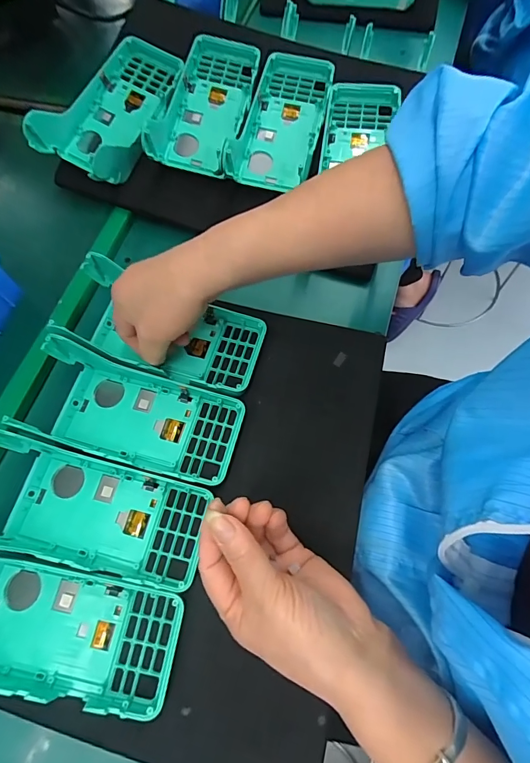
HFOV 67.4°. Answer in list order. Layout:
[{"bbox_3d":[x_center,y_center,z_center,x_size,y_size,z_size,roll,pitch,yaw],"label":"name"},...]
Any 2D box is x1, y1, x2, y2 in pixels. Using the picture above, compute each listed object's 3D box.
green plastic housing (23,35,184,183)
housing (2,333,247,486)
[{"bbox_3d":[-0.157,-0.280,0.420,0.089,0.063,0.169,22,67,13],"label":"green plastic housing"},{"bbox_3d":[-0.105,0.026,0.321,0.164,0.046,0.079,14,66,10],"label":"housing"}]

